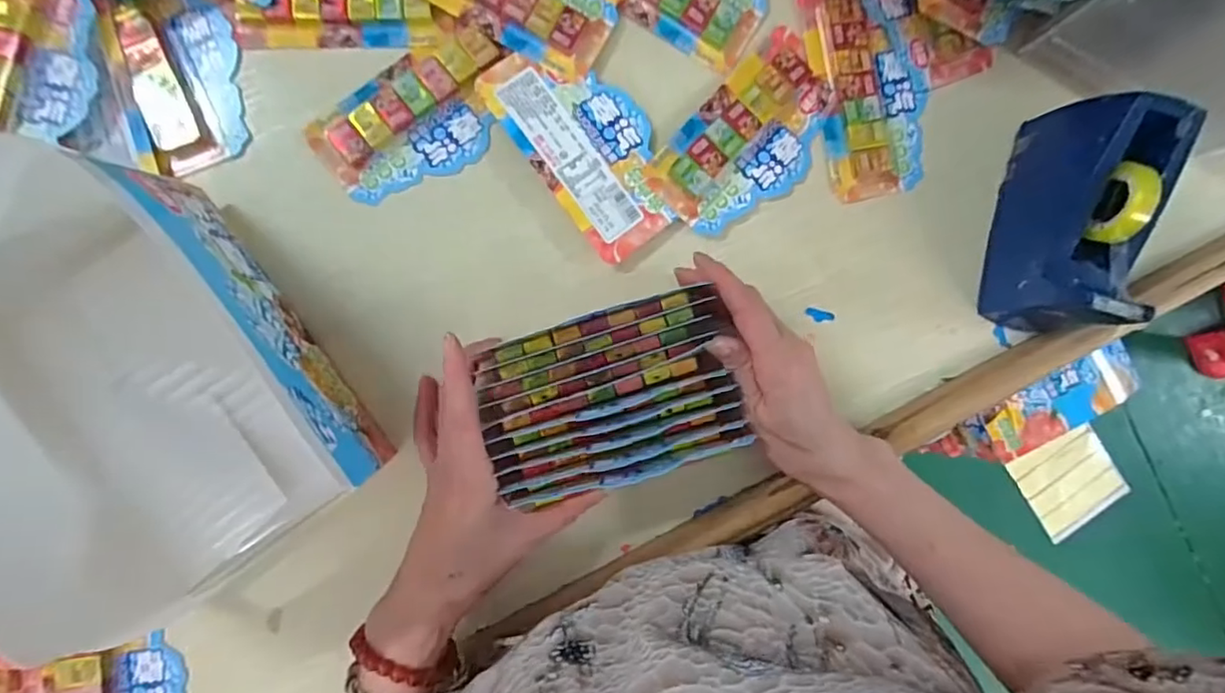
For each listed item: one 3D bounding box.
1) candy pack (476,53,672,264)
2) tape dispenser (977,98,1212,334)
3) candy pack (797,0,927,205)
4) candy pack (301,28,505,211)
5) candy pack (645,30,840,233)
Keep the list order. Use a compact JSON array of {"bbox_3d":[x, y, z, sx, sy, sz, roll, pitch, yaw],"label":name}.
[{"bbox_3d":[-0.015,-0.131,0.386,0.076,0.008,0.141,-38,93,-4],"label":"candy pack"},{"bbox_3d":[0.291,-0.080,0.372,0.053,0.086,0.135,13,89,-5],"label":"tape dispenser"},{"bbox_3d":[0.173,-0.175,0.402,0.072,0.009,0.144,-13,91,-5],"label":"candy pack"},{"bbox_3d":[-0.124,-0.145,0.383,0.127,0.012,0.075,-34,93,-4],"label":"candy pack"},{"bbox_3d":[0.093,-0.137,0.393,0.078,0.009,0.139,43,86,-3],"label":"candy pack"}]

